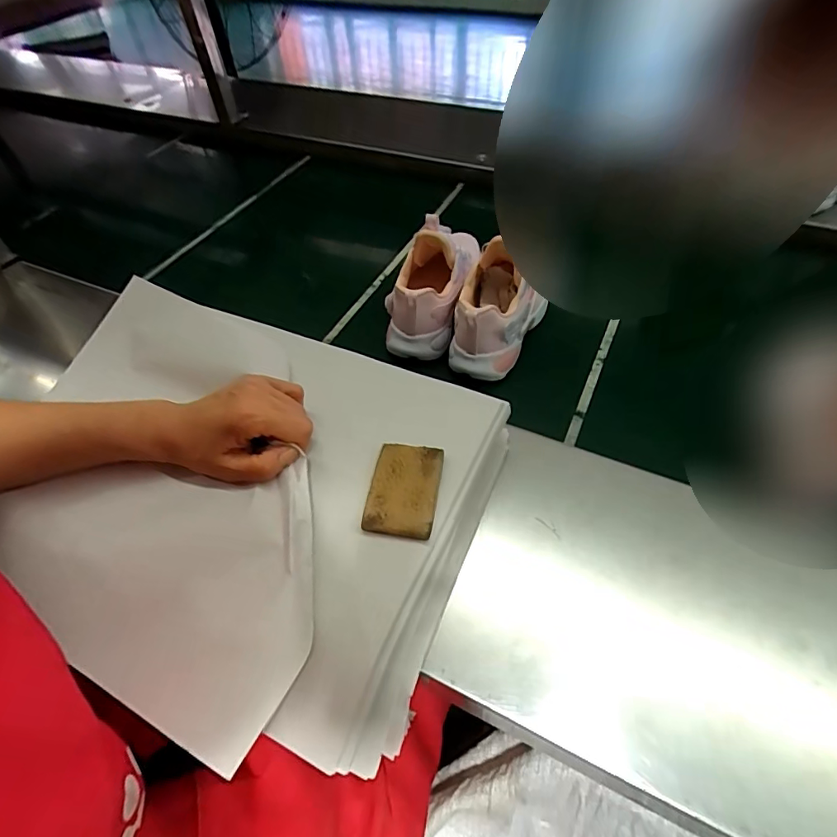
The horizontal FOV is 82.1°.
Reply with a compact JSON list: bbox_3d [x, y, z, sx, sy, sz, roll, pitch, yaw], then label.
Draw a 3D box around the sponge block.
[{"bbox_3d":[-0.010,0.052,0.359,0.049,0.008,0.072,7,54,7],"label":"sponge block"}]

